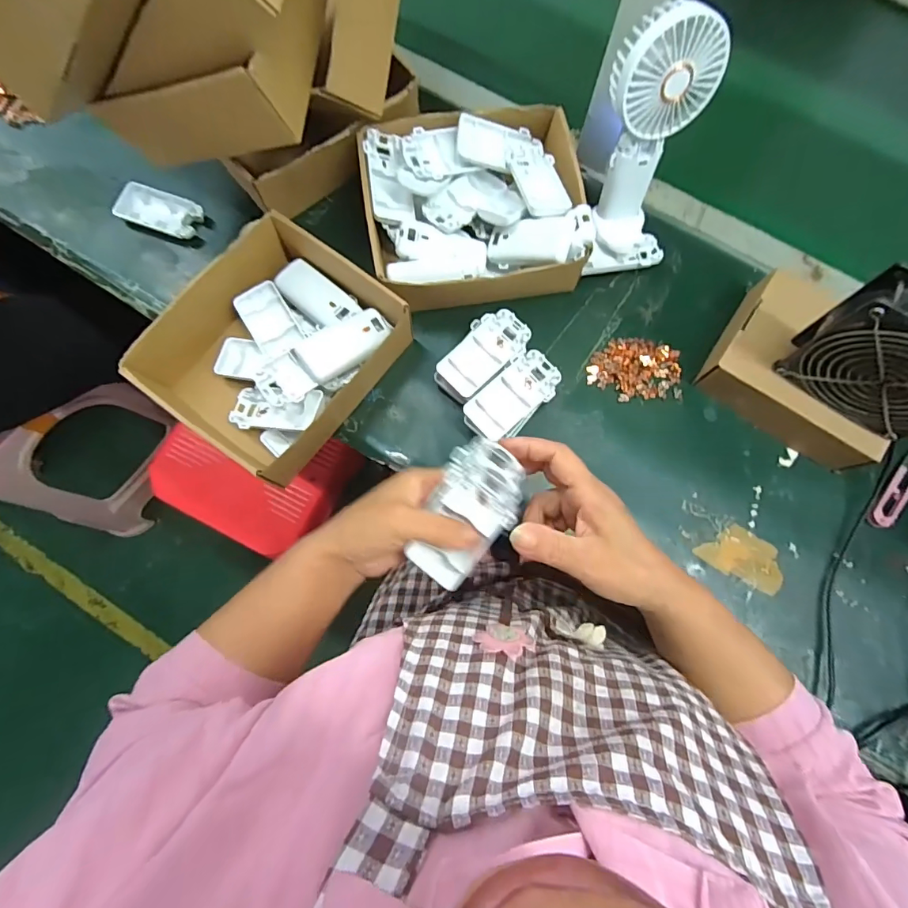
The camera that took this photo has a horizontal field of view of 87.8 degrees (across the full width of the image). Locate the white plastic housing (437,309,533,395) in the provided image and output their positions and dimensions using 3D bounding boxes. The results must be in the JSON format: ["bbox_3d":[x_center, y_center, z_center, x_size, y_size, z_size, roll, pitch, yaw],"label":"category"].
[{"bbox_3d":[0.028,-0.102,0.468,0.096,0.013,0.057,-42,81,-8],"label":"white plastic housing"}]

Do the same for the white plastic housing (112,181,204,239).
[{"bbox_3d":[-0.333,-0.274,0.533,0.099,0.012,0.045,22,78,5],"label":"white plastic housing"}]

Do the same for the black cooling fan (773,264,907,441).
[{"bbox_3d":[0.351,-0.073,0.376,0.123,0.116,0.049,40,80,8],"label":"black cooling fan"}]

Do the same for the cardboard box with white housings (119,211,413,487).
[{"bbox_3d":[-0.171,-0.100,0.469,0.184,0.078,0.215,36,80,7],"label":"cardboard box with white housings"}]

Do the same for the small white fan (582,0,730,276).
[{"bbox_3d":[0.181,-0.274,0.442,0.093,0.186,0.116,-8,78,-2],"label":"small white fan"}]

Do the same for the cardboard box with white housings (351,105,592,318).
[{"bbox_3d":[0.019,-0.249,0.489,0.208,0.072,0.199,-11,78,-3],"label":"cardboard box with white housings"}]

